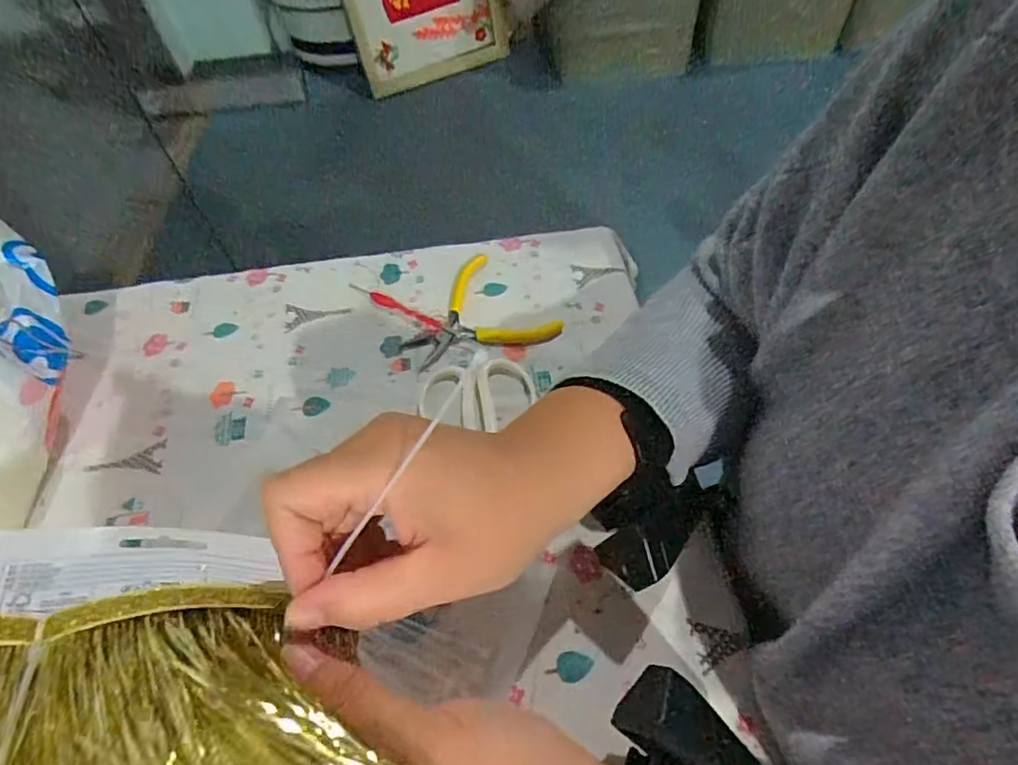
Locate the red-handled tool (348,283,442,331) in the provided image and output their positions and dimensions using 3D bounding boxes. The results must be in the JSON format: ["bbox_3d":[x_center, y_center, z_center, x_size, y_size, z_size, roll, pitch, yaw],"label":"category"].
[{"bbox_3d":[-0.089,-0.059,0.450,0.091,0.005,0.009,27,61,21],"label":"red-handled tool"}]

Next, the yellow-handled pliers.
[{"bbox_3d":[-0.029,-0.045,0.437,0.100,0.007,0.100,-35,60,-20],"label":"yellow-handled pliers"}]

